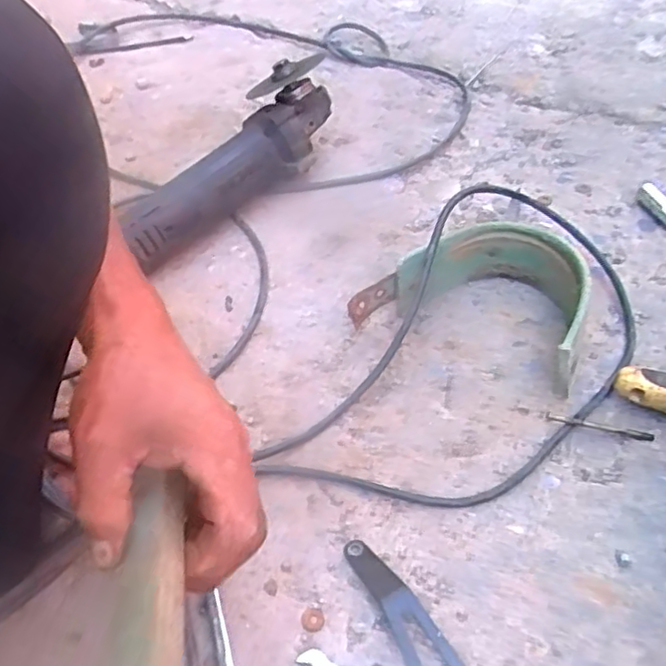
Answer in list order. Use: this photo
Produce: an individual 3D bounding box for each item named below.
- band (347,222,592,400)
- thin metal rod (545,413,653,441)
[{"bbox_3d":[0.121,-0.036,0.570,0.180,0.069,0.117,19,56,17],"label":"band"},{"bbox_3d":[0.207,0.073,0.520,0.079,0.004,0.009,12,54,12],"label":"thin metal rod"}]

